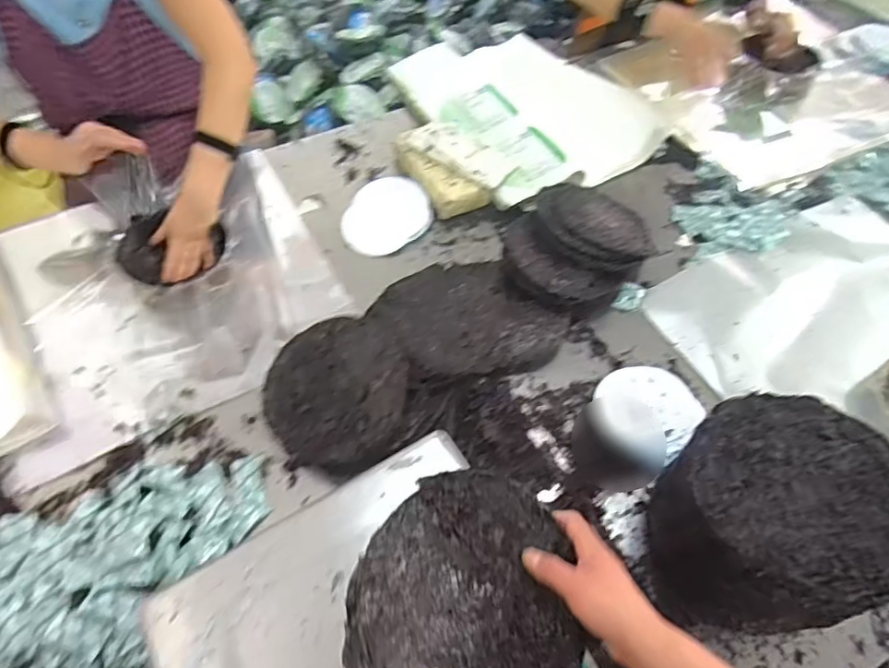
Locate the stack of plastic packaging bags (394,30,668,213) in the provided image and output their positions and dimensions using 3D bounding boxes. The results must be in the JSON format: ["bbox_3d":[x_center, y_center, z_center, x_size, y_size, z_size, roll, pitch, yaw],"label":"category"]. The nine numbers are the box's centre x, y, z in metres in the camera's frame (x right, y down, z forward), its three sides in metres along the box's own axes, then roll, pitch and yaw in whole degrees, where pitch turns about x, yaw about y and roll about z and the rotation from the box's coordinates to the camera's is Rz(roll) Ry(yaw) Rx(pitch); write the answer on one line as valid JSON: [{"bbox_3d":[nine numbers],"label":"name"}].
[{"bbox_3d":[0.166,-0.482,1.169,0.416,0.052,0.510,-24,59,-17],"label":"stack of plastic packaging bags"}]

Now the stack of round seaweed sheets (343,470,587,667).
[{"bbox_3d":[0.023,0.221,0.484,0.193,0.030,0.197,22,58,14],"label":"stack of round seaweed sheets"}]

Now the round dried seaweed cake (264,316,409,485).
[{"bbox_3d":[-0.142,0.080,0.763,0.198,0.041,0.214,-5,65,12],"label":"round dried seaweed cake"}]

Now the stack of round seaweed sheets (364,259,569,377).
[{"bbox_3d":[0.032,-0.021,0.839,0.242,0.071,0.224,-32,62,-21],"label":"stack of round seaweed sheets"}]

